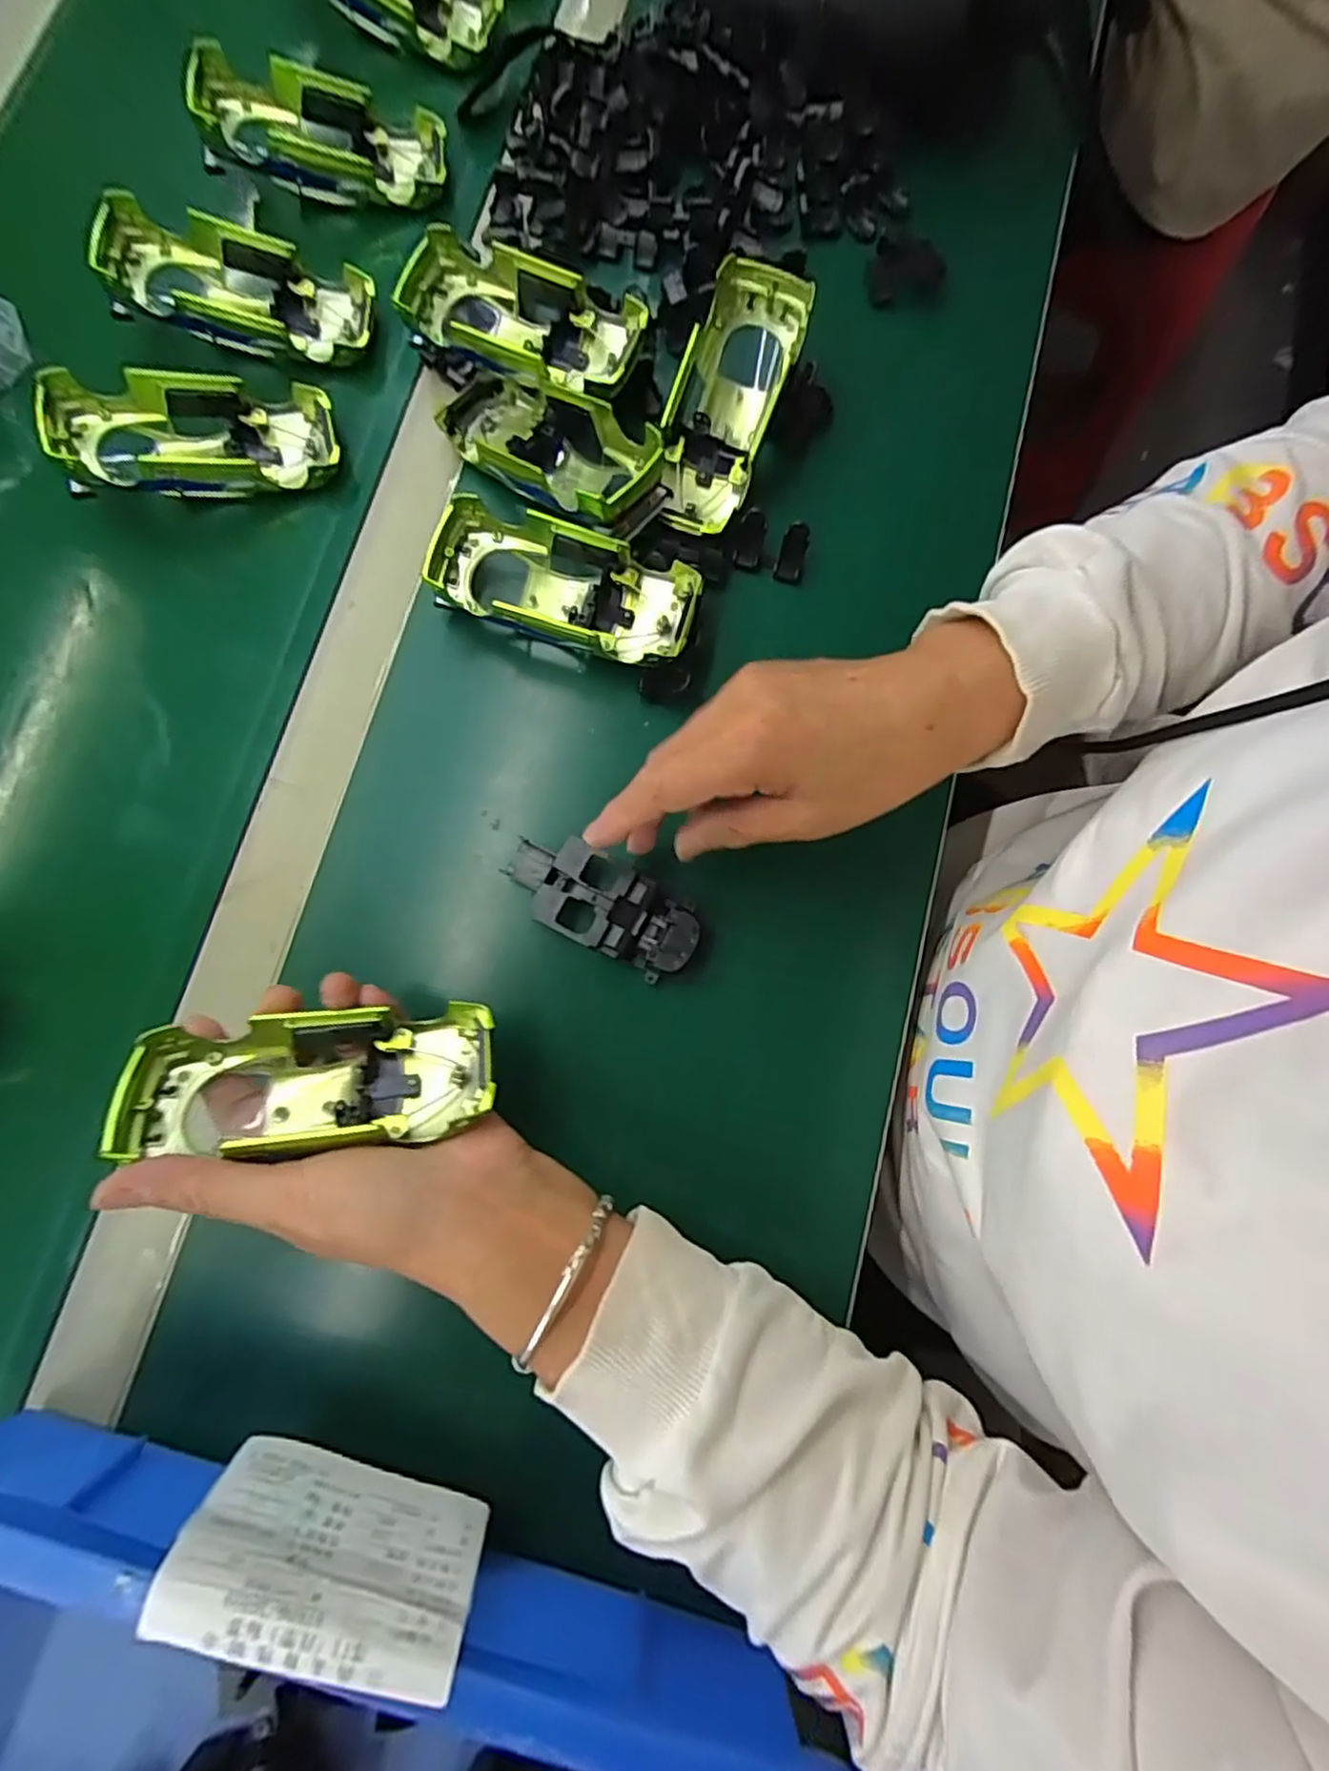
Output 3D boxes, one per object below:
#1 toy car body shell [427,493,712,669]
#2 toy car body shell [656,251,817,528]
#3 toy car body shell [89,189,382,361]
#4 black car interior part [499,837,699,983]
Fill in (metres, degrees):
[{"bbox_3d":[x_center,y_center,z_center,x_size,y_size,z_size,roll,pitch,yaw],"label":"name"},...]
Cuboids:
[{"bbox_3d":[-0.051,-0.148,0.342,0.132,0.033,0.058,18,80,2],"label":"toy car body shell"},{"bbox_3d":[0.033,-0.255,0.362,0.054,0.034,0.130,18,96,2],"label":"toy car body shell"},{"bbox_3d":[-0.235,-0.331,0.373,0.133,0.046,0.058,3,80,-1],"label":"toy car body shell"},{"bbox_3d":[-0.031,0.009,0.325,0.097,0.017,0.042,28,80,4],"label":"black car interior part"}]

